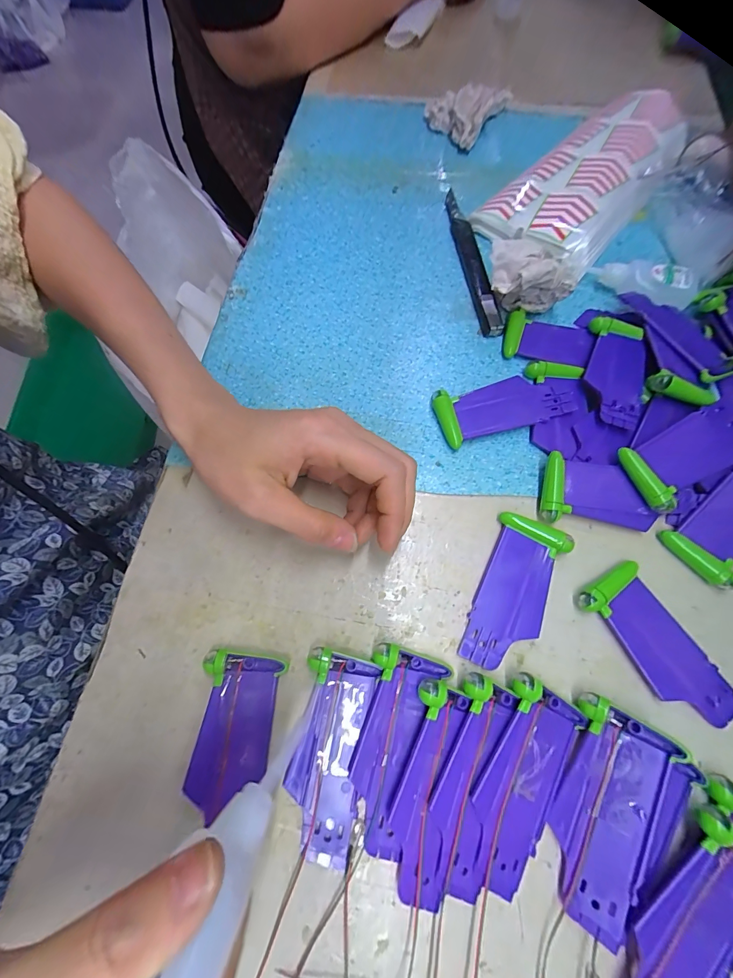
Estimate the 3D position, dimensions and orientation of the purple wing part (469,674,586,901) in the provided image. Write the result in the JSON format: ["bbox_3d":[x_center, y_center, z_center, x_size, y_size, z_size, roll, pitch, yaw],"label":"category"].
[{"bbox_3d":[0.075,0.143,0.176,0.037,0.010,0.088,29,73,10],"label":"purple wing part"}]

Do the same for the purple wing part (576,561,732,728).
[{"bbox_3d":[0.164,0.087,0.199,0.039,0.010,0.088,-33,73,-11],"label":"purple wing part"}]

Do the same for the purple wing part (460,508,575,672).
[{"bbox_3d":[0.087,0.060,0.210,0.039,0.010,0.088,24,72,8],"label":"purple wing part"}]

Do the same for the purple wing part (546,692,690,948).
[{"bbox_3d":[0.113,0.154,0.172,0.038,0.015,0.091,22,76,21],"label":"purple wing part"}]

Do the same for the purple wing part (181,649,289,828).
[{"bbox_3d":[-0.070,0.125,0.187,0.040,0.009,0.071,8,70,3],"label":"purple wing part"}]

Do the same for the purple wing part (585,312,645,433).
[{"bbox_3d":[0.174,-0.084,0.252,0.038,0.011,0.089,19,71,7],"label":"purple wing part"}]

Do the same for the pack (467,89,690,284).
[{"bbox_3d":[0.212,-0.298,0.332,0.107,0.021,0.265,39,75,13],"label":"pack"}]

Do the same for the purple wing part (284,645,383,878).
[{"bbox_3d":[-0.019,0.134,0.184,0.036,0.008,0.090,12,71,4],"label":"purple wing part"}]

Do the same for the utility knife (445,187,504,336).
[{"bbox_3d":[0.085,-0.191,0.296,0.017,0.012,0.148,-6,70,-2],"label":"utility knife"}]

